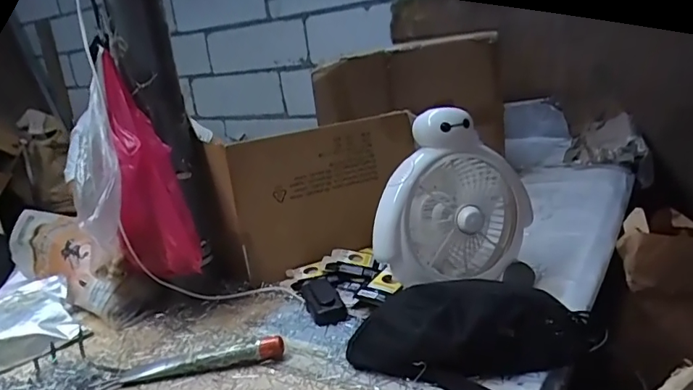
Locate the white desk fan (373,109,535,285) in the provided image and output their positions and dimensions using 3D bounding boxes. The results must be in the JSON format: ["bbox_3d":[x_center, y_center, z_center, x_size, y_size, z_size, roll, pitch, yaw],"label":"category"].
[{"bbox_3d":[0.156,0.010,0.736,0.236,0.246,0.110,-7,16,-1],"label":"white desk fan"}]

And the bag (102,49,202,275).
[{"bbox_3d":[-0.302,-0.039,0.736,0.100,0.332,0.063,-15,0,-19],"label":"bag"}]

